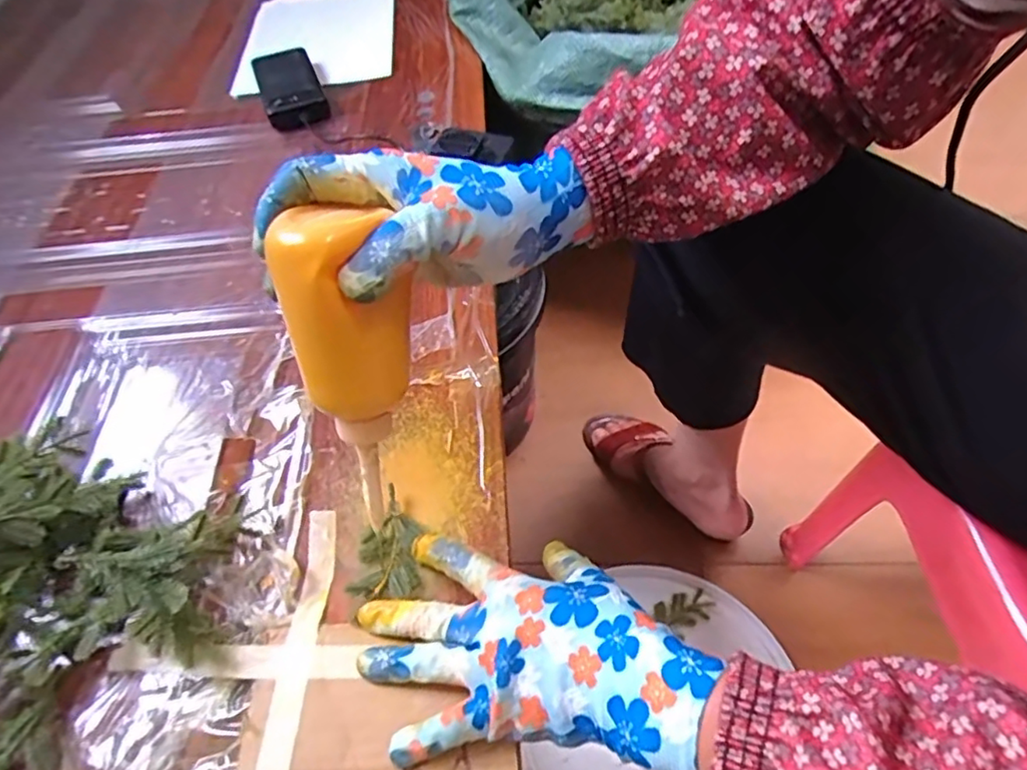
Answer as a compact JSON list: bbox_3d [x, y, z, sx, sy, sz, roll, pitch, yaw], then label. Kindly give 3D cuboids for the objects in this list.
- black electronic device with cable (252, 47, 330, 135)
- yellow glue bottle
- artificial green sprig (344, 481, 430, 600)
[{"bbox_3d":[-0.280,-0.370,0.774,0.075,0.039,0.158,-20,54,-10],"label":"black electronic device with cable"},{"bbox_3d":[-0.074,-0.004,0.320,0.053,0.168,0.051,-3,32,3],"label":"yellow glue bottle"},{"bbox_3d":[-0.078,0.103,0.402,0.037,0.016,0.072,3,53,8],"label":"artificial green sprig"}]

